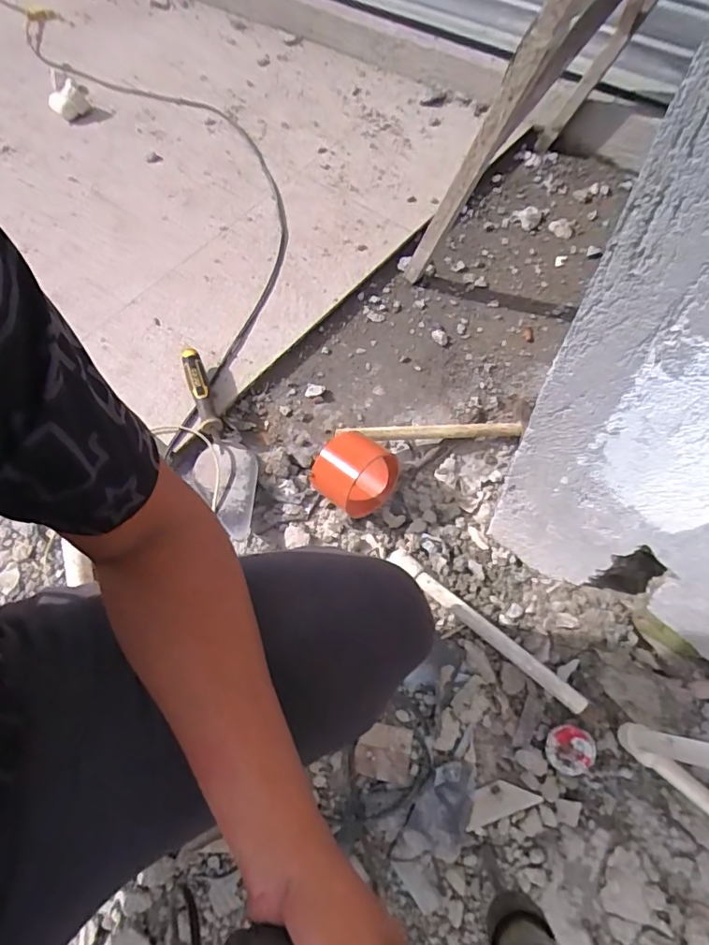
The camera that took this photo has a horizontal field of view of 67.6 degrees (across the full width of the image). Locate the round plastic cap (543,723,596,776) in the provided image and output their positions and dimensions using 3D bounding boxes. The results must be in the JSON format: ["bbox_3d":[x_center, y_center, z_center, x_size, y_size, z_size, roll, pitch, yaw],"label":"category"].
[{"bbox_3d":[0.256,0.329,0.630,0.054,0.011,0.054,-2,78,12],"label":"round plastic cap"}]

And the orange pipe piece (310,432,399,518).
[{"bbox_3d":[-0.002,0.008,0.764,0.105,0.097,0.097,31,67,16],"label":"orange pipe piece"}]

